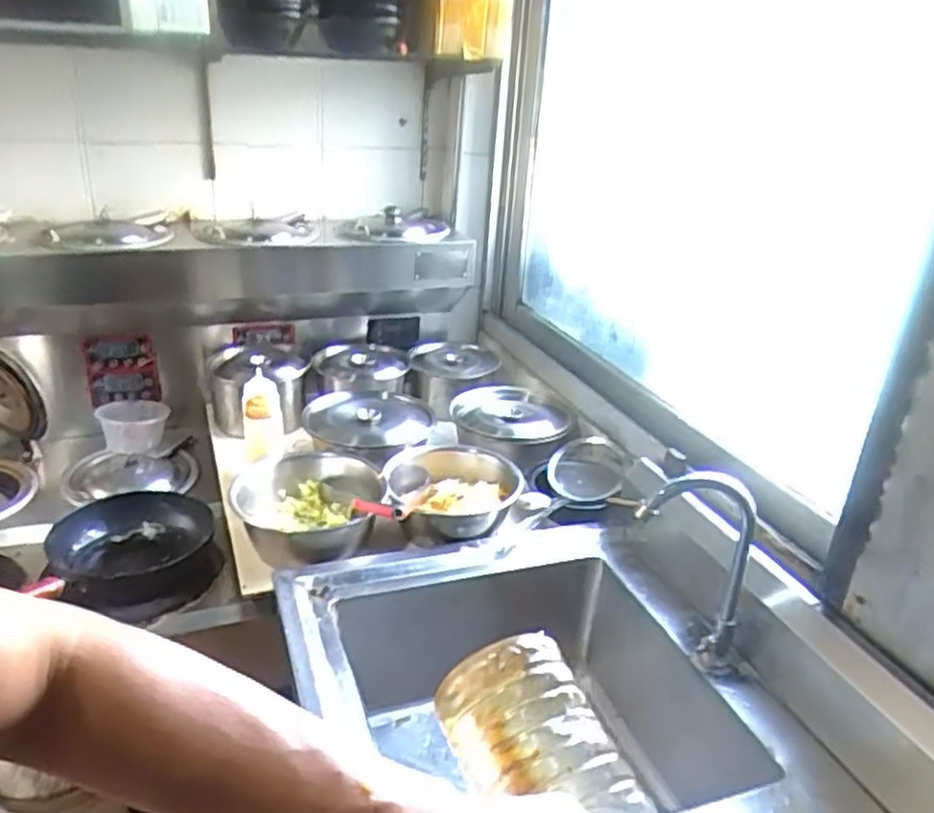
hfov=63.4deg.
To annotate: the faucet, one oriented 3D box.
[{"bbox_3d":[0.291,0.221,0.955,0.195,0.294,0.048,-6,26,-20],"label":"faucet"}]

